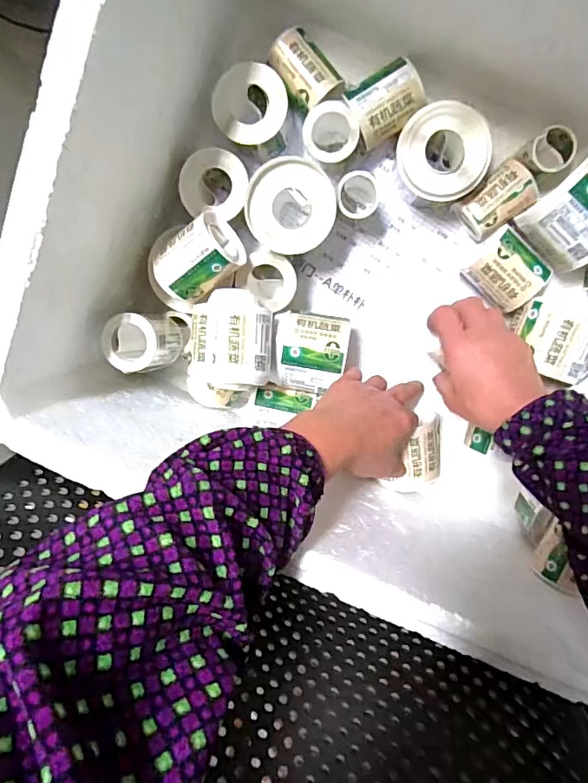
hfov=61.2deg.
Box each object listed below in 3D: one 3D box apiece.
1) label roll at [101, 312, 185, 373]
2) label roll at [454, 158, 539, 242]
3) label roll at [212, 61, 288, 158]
[{"bbox_3d":[-0.131,-0.044,0.439,0.049,0.061,0.047,1,98,4],"label":"label roll"},{"bbox_3d":[0.180,-0.170,0.448,0.062,0.043,0.043,-40,94,8],"label":"label roll"},{"bbox_3d":[-0.035,-0.246,0.441,0.061,0.051,0.061,1,98,4],"label":"label roll"}]

